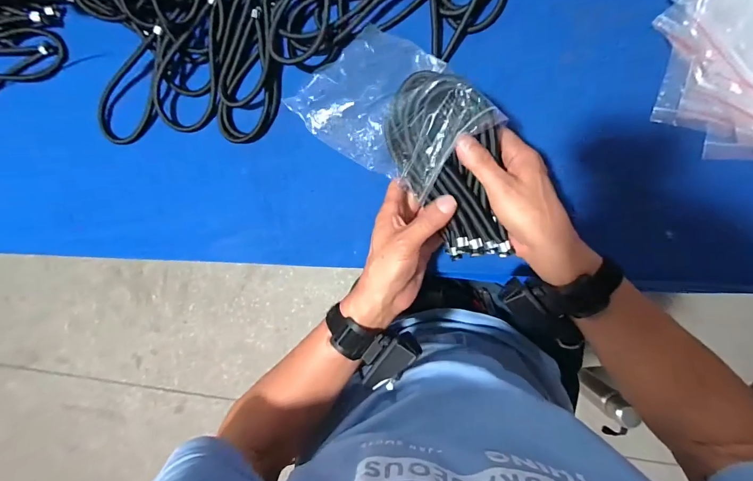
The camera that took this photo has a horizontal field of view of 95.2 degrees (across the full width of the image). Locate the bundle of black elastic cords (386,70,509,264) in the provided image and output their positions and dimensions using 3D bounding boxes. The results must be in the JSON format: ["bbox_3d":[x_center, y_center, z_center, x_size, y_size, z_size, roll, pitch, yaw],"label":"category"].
[{"bbox_3d":[0.073,-0.070,0.333,0.090,0.052,0.184,-22,95,5],"label":"bundle of black elastic cords"}]

